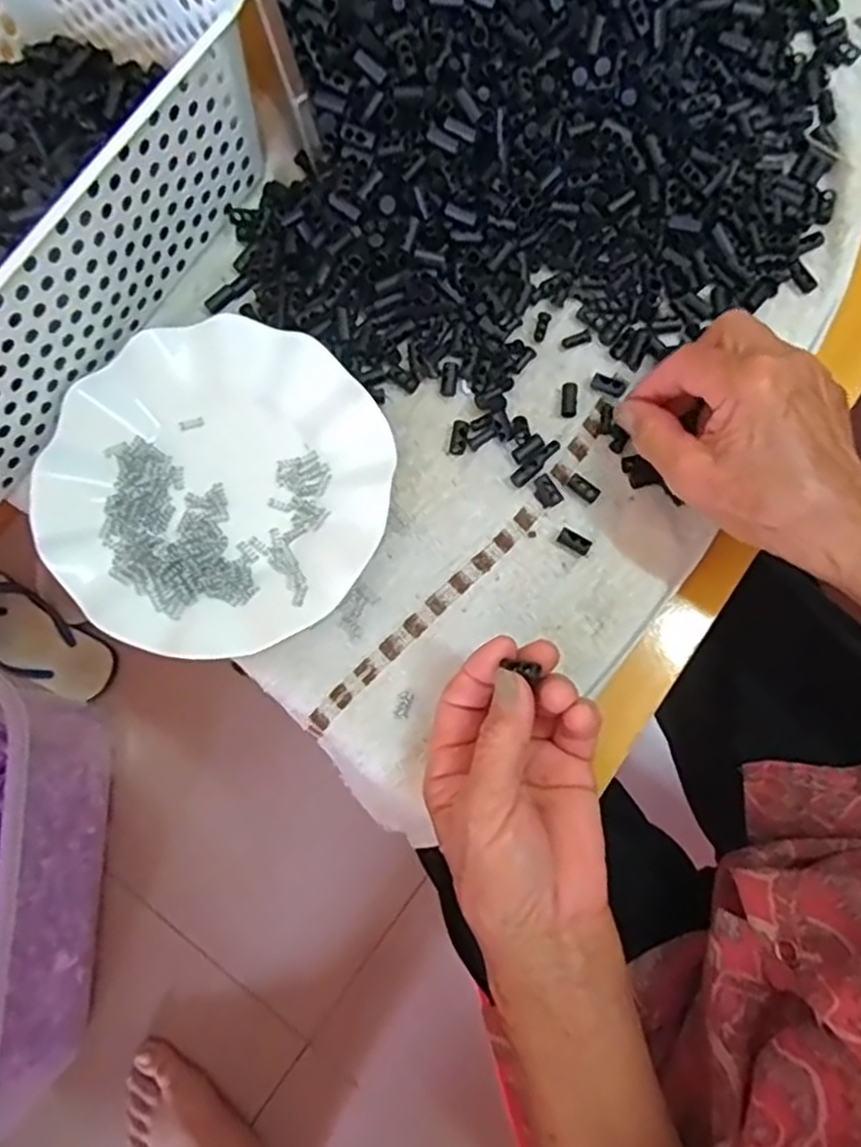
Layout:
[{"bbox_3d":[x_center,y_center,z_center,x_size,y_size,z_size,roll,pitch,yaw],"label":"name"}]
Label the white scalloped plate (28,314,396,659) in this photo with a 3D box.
[{"bbox_3d":[-0.116,-0.048,0.387,0.181,0.018,0.178,0,78,0],"label":"white scalloped plate"}]

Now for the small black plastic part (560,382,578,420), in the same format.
[{"bbox_3d":[0.079,-0.099,0.405,0.009,0.004,0.022,5,79,1],"label":"small black plastic part"}]

